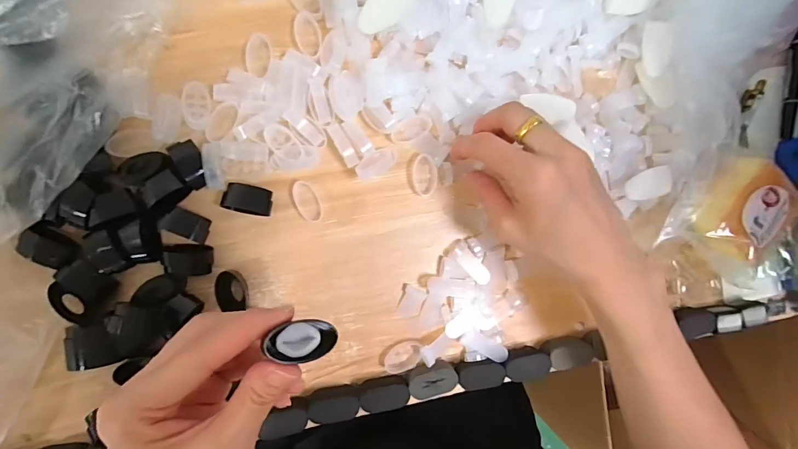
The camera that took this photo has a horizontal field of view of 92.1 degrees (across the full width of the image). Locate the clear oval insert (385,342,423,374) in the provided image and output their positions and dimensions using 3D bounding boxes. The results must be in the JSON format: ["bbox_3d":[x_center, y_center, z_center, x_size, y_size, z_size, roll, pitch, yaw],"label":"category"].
[{"bbox_3d":[0.004,0.106,0.306,0.031,0.007,0.020,-21,96,-7],"label":"clear oval insert"}]

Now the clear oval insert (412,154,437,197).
[{"bbox_3d":[0.020,-0.039,0.302,0.018,0.006,0.032,0,93,-9],"label":"clear oval insert"}]

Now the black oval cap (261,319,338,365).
[{"bbox_3d":[-0.048,0.057,0.191,0.032,0.012,0.019,3,76,-24],"label":"black oval cap"}]

